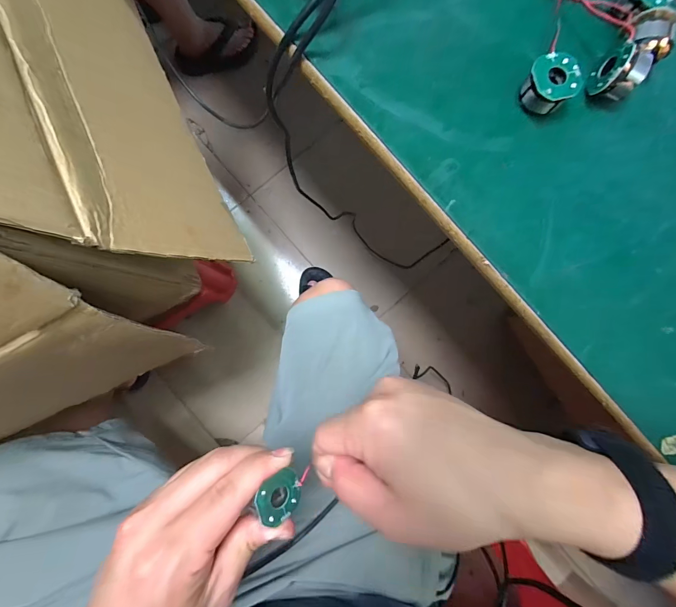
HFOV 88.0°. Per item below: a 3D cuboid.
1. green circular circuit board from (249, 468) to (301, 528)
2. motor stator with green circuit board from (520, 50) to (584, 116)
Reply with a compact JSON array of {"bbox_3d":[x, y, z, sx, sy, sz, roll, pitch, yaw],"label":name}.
[{"bbox_3d":[-0.037,0.117,0.214,0.029,0.009,0.028,-43,114,-35],"label":"green circular circuit board"},{"bbox_3d":[0.137,-0.142,0.229,0.031,0.021,0.031,0,85,-2],"label":"motor stator with green circuit board"}]

